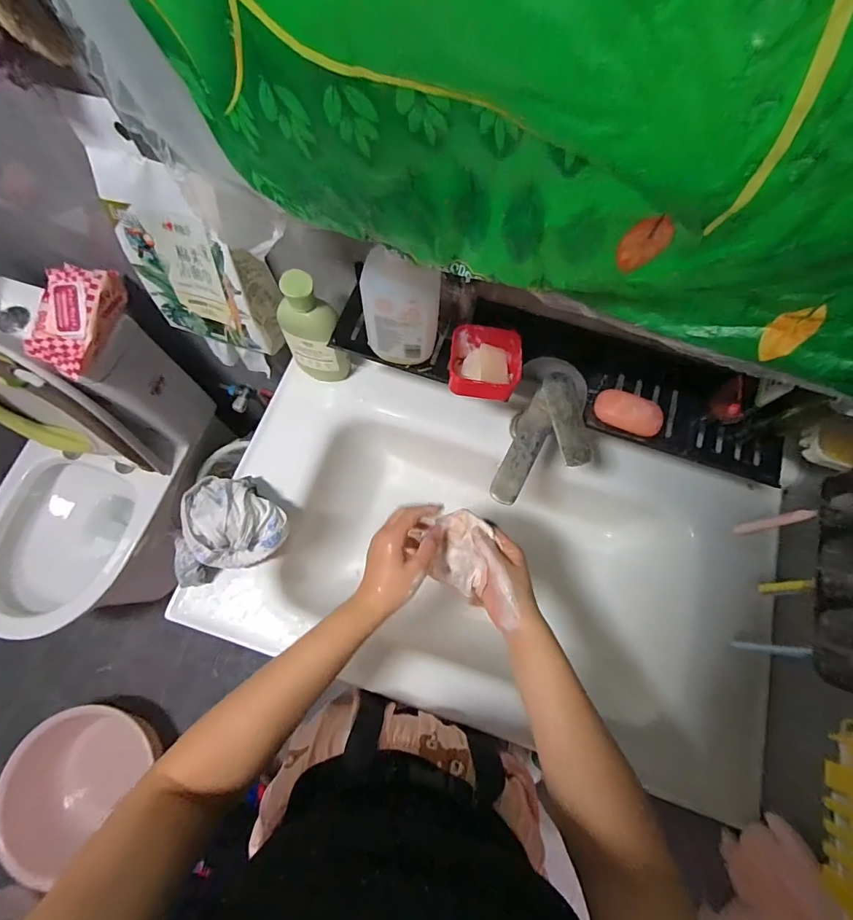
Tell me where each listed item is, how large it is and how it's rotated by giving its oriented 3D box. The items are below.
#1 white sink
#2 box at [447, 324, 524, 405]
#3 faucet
[{"bbox_3d":[0.093,0.155,0.695,0.798,0.185,0.452,18,73,3],"label":"white sink"},{"bbox_3d":[0.077,-0.123,0.541,0.092,0.033,0.096,7,73,0],"label":"box"},{"bbox_3d":[0.153,-0.030,0.532,0.100,0.058,0.182,15,73,3],"label":"faucet"}]

